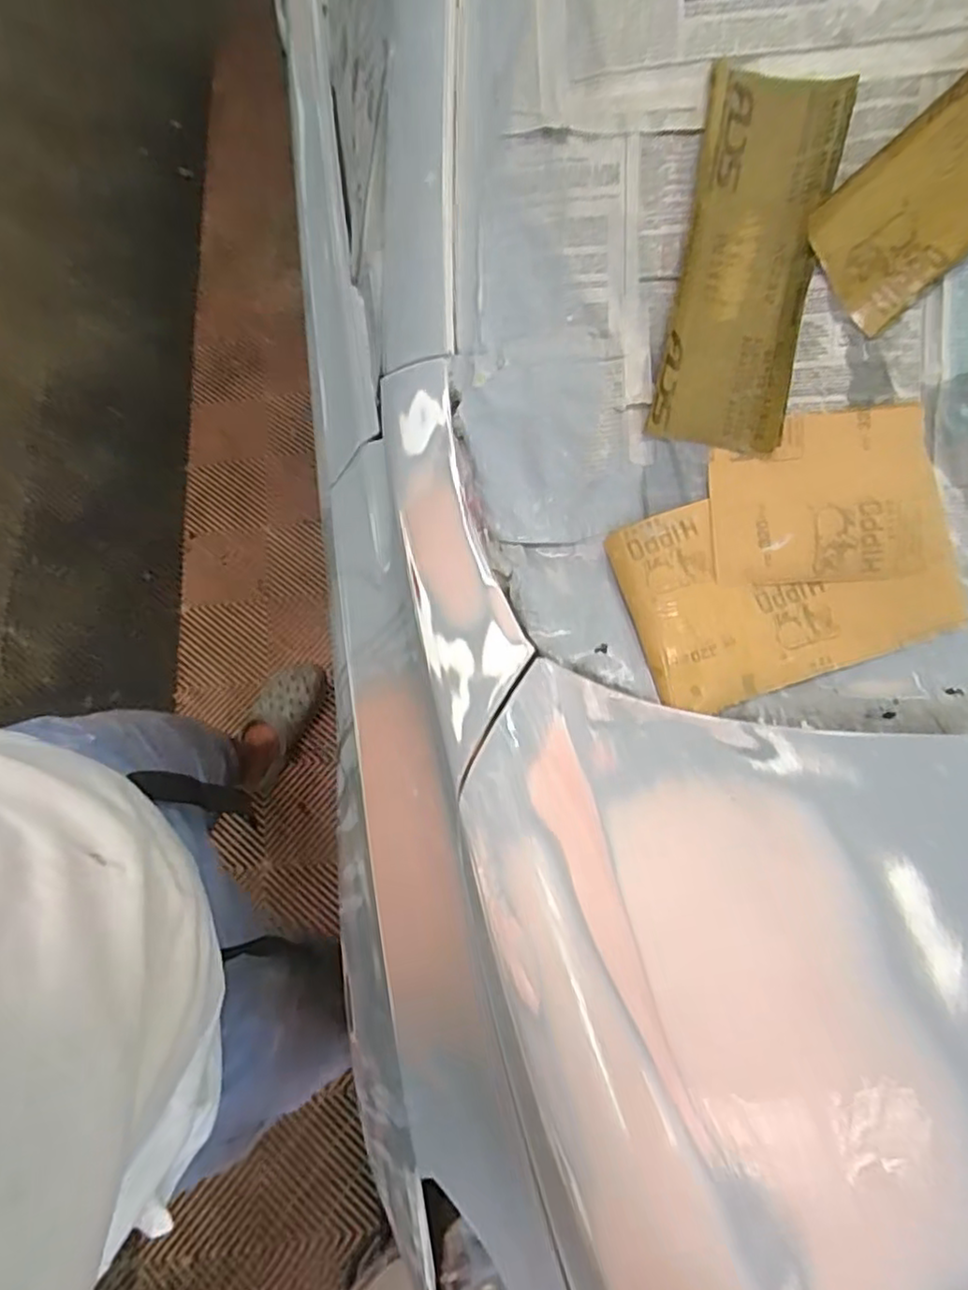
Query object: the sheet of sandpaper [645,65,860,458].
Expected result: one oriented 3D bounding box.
[{"bbox_3d":[0.174,-0.250,0.440,0.086,0.015,0.229,9,100,4],"label":"sheet of sandpaper"}]

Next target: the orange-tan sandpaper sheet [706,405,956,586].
[{"bbox_3d":[0.233,-0.100,0.453,0.151,0.009,0.113,-4,92,4],"label":"orange-tan sandpaper sheet"}]

